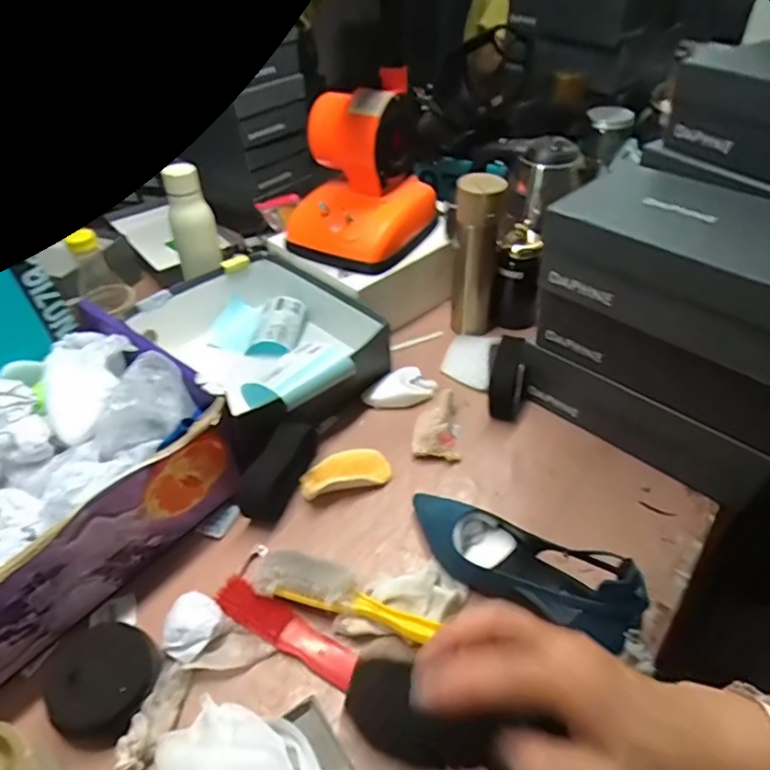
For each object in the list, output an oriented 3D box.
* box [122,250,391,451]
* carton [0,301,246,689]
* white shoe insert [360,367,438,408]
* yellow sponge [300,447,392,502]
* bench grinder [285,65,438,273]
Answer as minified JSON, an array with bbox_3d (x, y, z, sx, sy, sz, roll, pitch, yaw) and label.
[{"bbox_3d":[-0.184,-0.055,0.803,0.339,0.113,0.263,33,53,32],"label":"box"},{"bbox_3d":[-0.388,0.108,0.575,0.288,0.140,0.390,30,51,30],"label":"carton"},{"bbox_3d":[0.022,0.007,0.770,0.099,0.021,0.060,-23,47,-22],"label":"white shoe insert"},{"bbox_3d":[-0.045,0.105,0.659,0.108,0.029,0.044,-17,45,-16],"label":"yellow sponge"},{"bbox_3d":[-0.037,-0.315,0.827,0.173,0.202,0.199,21,47,23],"label":"bench grinder"}]

